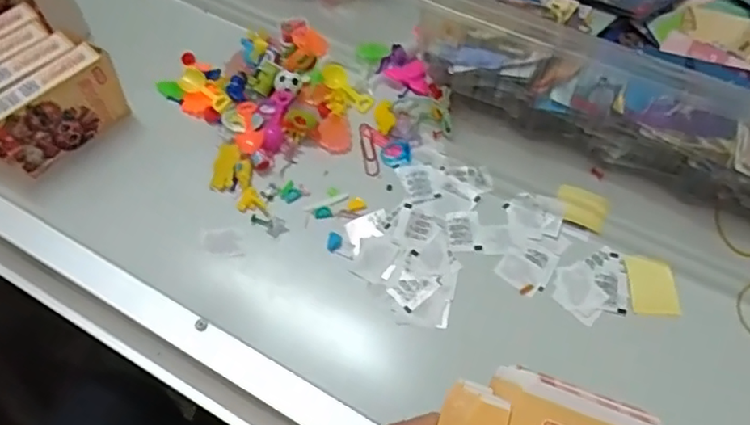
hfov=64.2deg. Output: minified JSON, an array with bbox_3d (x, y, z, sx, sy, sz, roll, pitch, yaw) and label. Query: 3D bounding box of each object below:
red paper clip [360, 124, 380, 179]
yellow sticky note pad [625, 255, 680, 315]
[{"bbox_3d":[-0.005,-0.049,0.463,0.011,0.004,0.049,-9,62,-4],"label":"red paper clip"},{"bbox_3d":[0.188,0.049,0.405,0.030,0.004,0.040,4,61,3],"label":"yellow sticky note pad"}]

